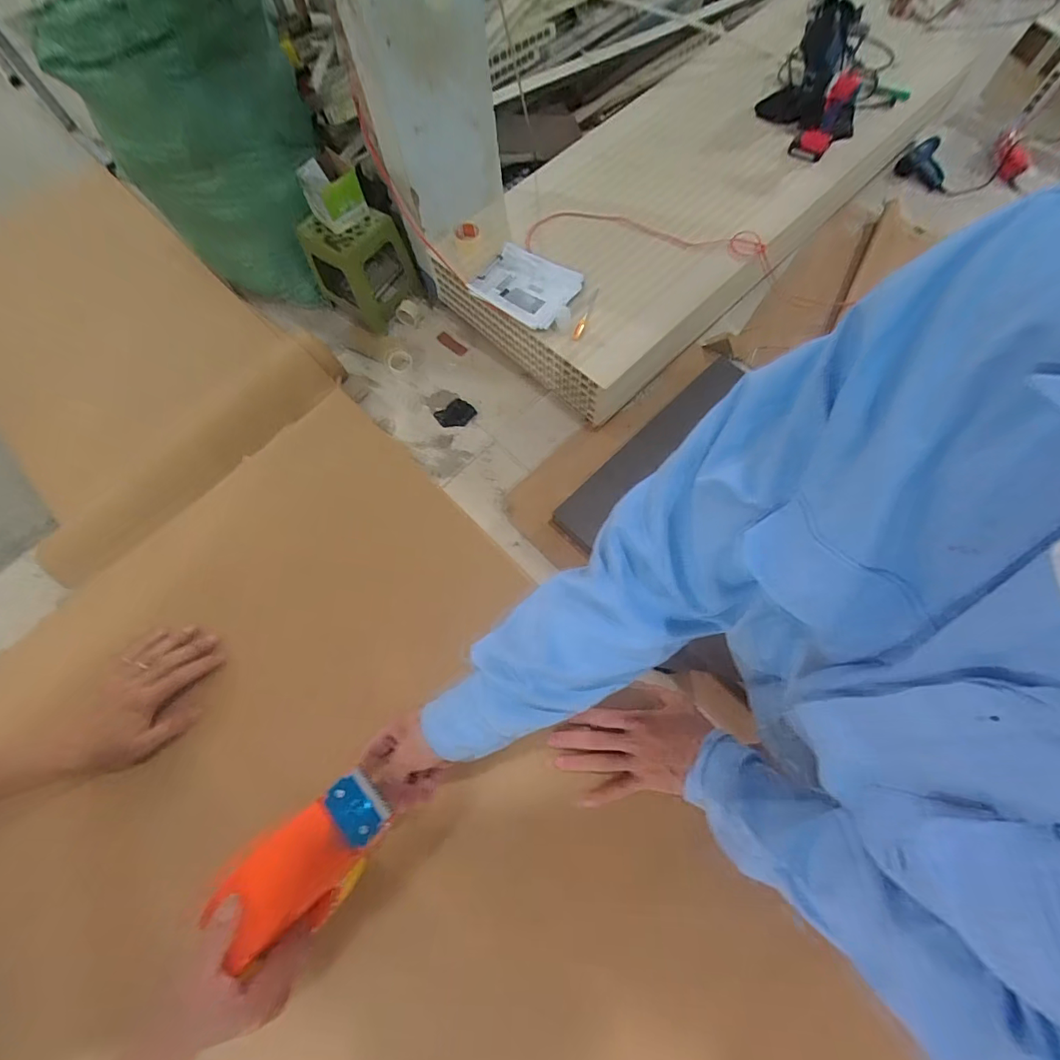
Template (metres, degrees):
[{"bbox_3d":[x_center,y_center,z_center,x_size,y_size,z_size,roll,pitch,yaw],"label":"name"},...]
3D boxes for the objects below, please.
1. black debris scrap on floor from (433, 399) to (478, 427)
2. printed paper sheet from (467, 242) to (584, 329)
[{"bbox_3d":[-0.262,-0.413,1.699,0.130,0.014,0.103,-34,71,-9],"label":"black debris scrap on floor"},{"bbox_3d":[-0.010,-0.813,1.571,0.328,0.042,0.276,30,74,14],"label":"printed paper sheet"}]

